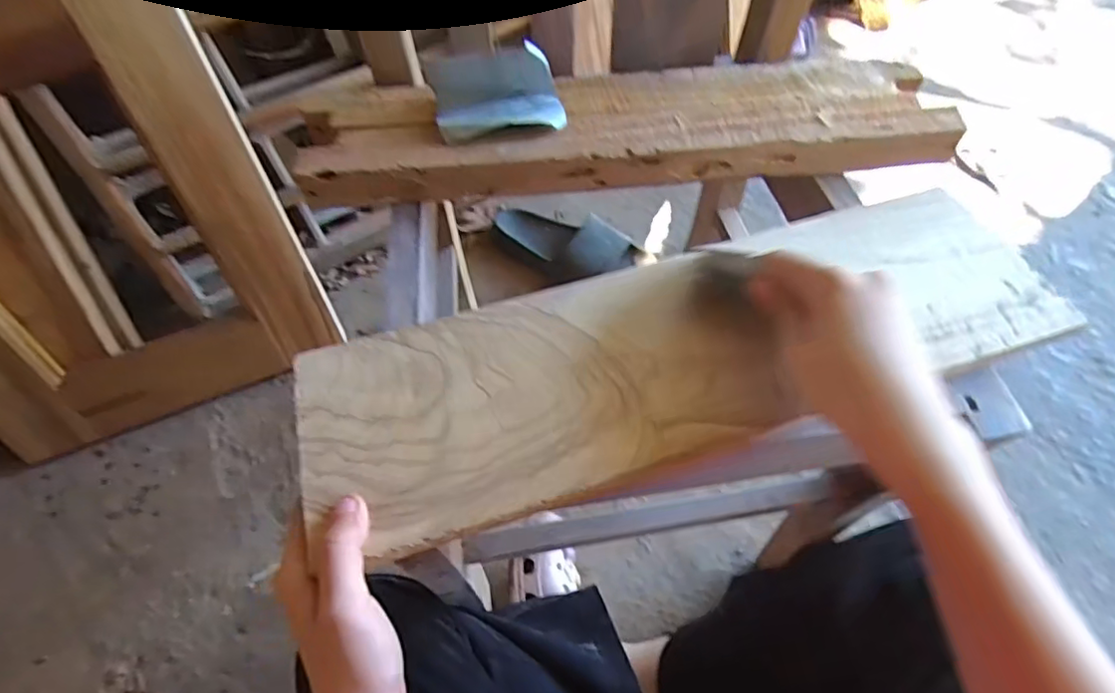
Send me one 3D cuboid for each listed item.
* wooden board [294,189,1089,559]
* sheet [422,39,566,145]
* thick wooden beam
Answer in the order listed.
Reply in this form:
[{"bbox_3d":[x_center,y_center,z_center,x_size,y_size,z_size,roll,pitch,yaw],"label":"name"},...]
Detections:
[{"bbox_3d":[0.077,-0.003,0.352,0.440,0.025,0.131,-16,59,-9],"label":"wooden board"},{"bbox_3d":[-0.044,-0.185,0.426,0.094,0.040,0.062,-9,59,-4],"label":"sheet"},{"bbox_3d":[0.049,-0.168,0.453,0.465,0.032,0.104,-3,57,-2],"label":"thick wooden beam"}]

